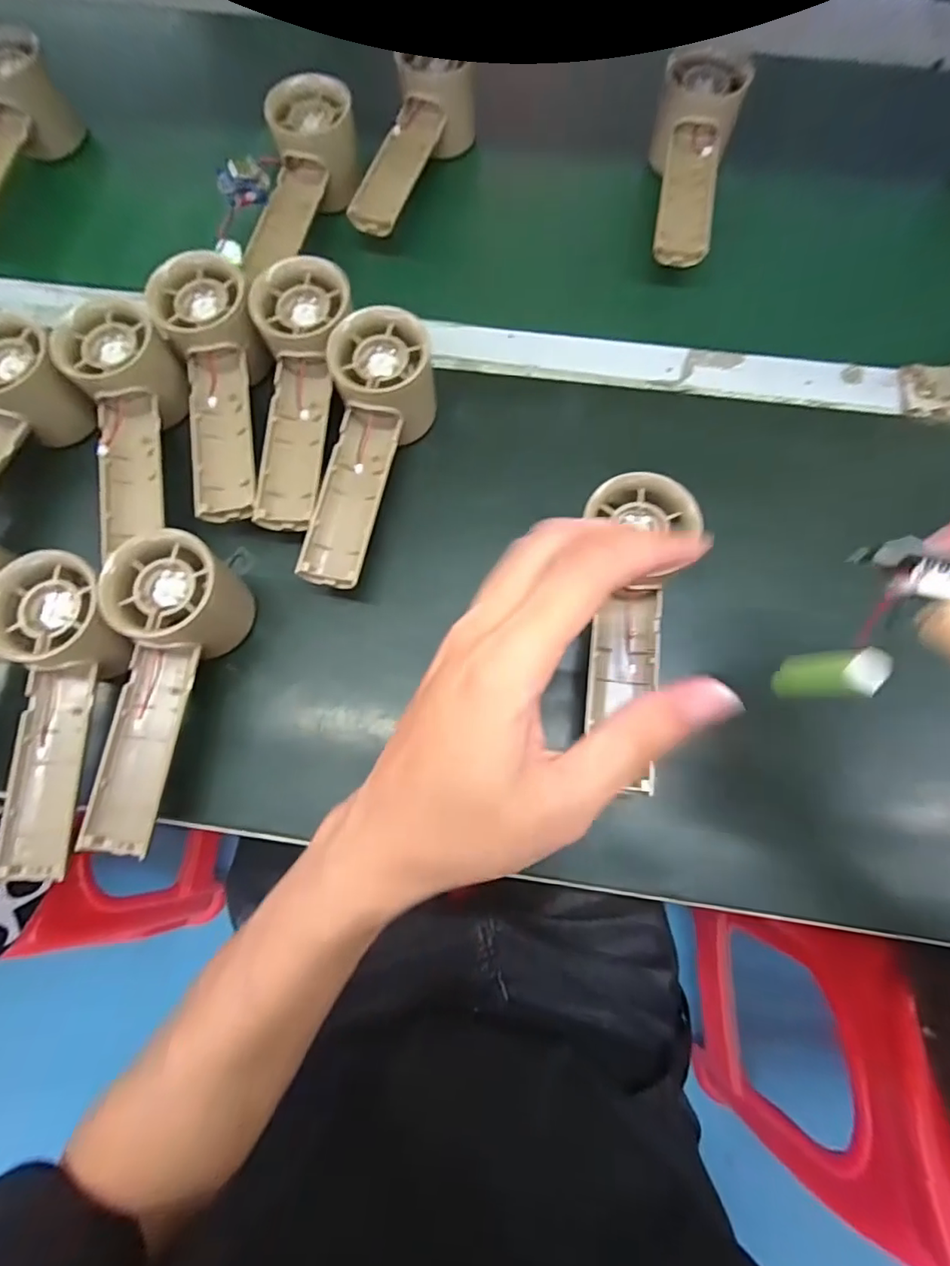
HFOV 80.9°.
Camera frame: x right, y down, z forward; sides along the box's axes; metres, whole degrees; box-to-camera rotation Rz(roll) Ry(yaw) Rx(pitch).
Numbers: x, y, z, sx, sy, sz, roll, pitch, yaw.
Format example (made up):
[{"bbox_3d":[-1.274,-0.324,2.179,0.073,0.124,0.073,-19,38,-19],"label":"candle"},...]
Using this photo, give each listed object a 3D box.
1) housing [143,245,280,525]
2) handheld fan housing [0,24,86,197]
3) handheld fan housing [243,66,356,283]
[{"bbox_3d":[-0.148,-0.144,0.320,0.054,0.033,0.149,-15,75,-3],"label":"housing"},{"bbox_3d":[-0.337,-0.353,0.411,0.054,0.064,0.166,0,75,1],"label":"handheld fan housing"},{"bbox_3d":[-0.116,-0.304,0.377,0.053,0.046,0.140,5,75,3],"label":"handheld fan housing"}]

